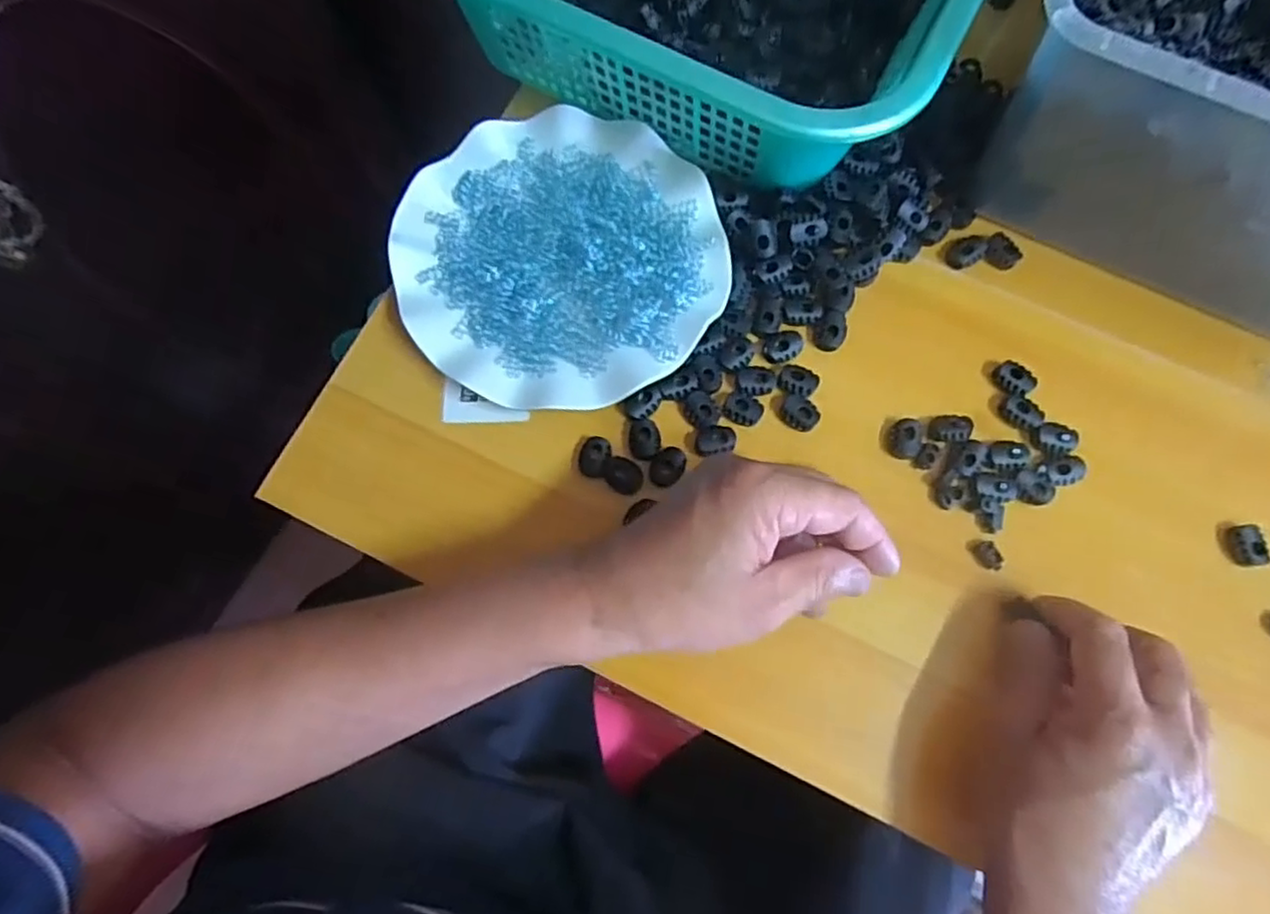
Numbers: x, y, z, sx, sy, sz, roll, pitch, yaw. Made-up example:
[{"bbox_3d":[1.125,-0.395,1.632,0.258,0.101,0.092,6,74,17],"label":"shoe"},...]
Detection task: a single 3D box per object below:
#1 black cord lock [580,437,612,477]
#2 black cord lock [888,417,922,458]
[{"bbox_3d":[-0.022,0.000,0.372,0.016,0.006,0.021,14,76,2],"label":"black cord lock"},{"bbox_3d":[0.151,-0.011,0.378,0.017,0.006,0.023,11,76,2],"label":"black cord lock"}]

